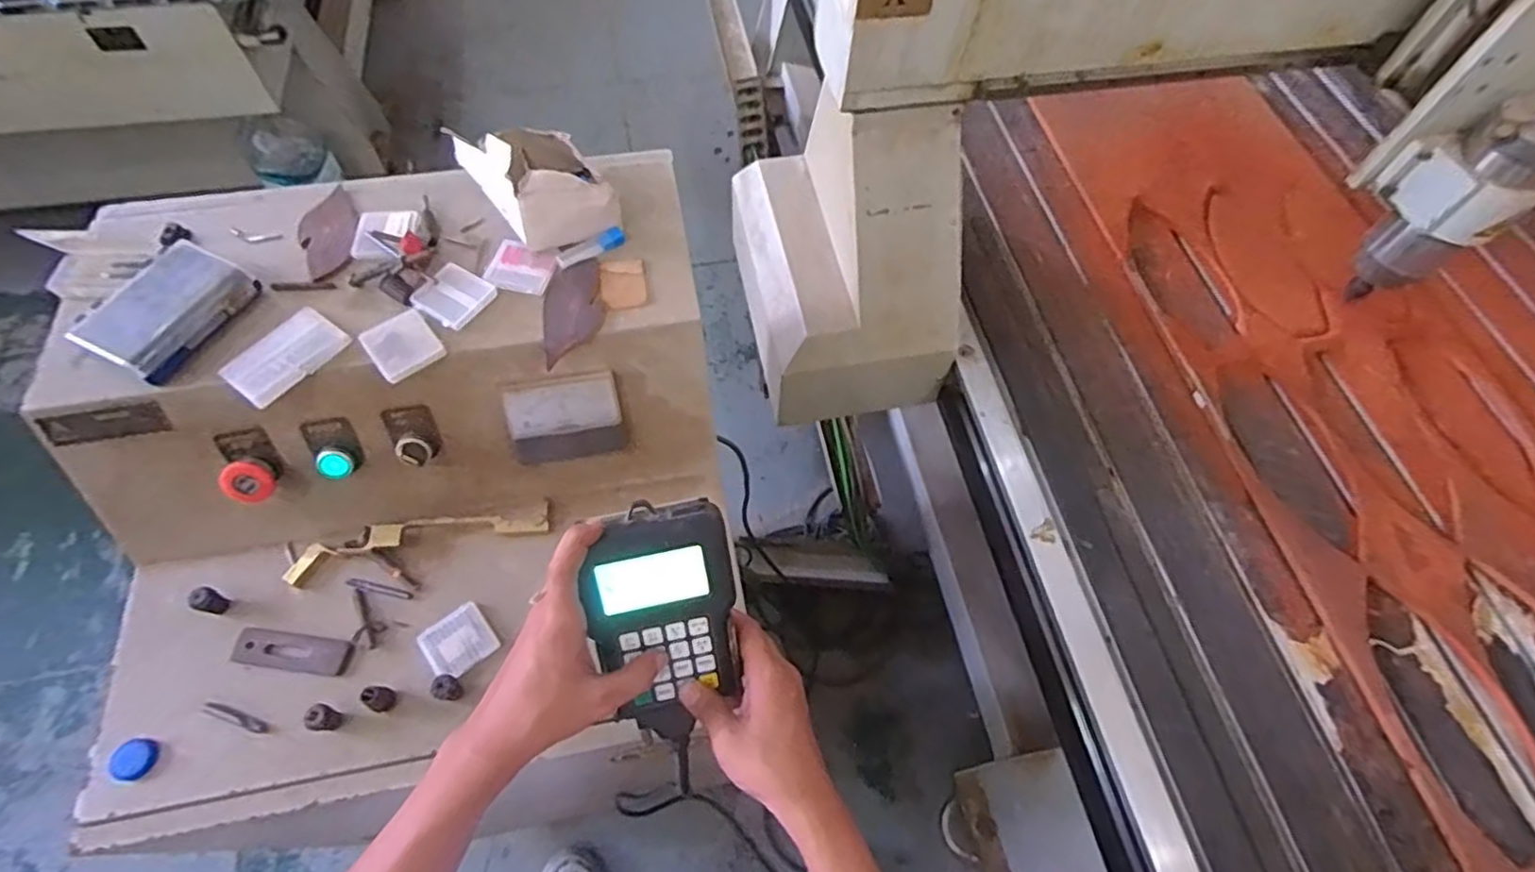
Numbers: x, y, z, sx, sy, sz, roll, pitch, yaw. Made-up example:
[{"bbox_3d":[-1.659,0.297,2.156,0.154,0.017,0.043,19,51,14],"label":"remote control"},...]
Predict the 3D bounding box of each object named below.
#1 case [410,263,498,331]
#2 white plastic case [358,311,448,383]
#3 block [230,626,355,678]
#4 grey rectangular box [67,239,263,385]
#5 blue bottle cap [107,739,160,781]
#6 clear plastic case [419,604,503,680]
[{"bbox_3d":[-0.277,-0.124,0.613,0.056,0.011,0.053,31,64,15],"label":"case"},{"bbox_3d":[-0.307,-0.079,0.584,0.051,0.015,0.055,-35,67,-19],"label":"white plastic case"},{"bbox_3d":[-0.416,0.190,0.613,0.103,0.011,0.032,8,61,3],"label":"block"},{"bbox_3d":[-0.506,-0.107,0.588,0.084,0.030,0.116,23,63,11],"label":"grey rectangular box"},{"bbox_3d":[-0.514,0.263,0.565,0.030,0.011,0.032,1,61,-1],"label":"blue bottle cap"},{"bbox_3d":[-0.274,0.185,0.621,0.054,0.014,0.052,-32,66,-18],"label":"clear plastic case"}]

